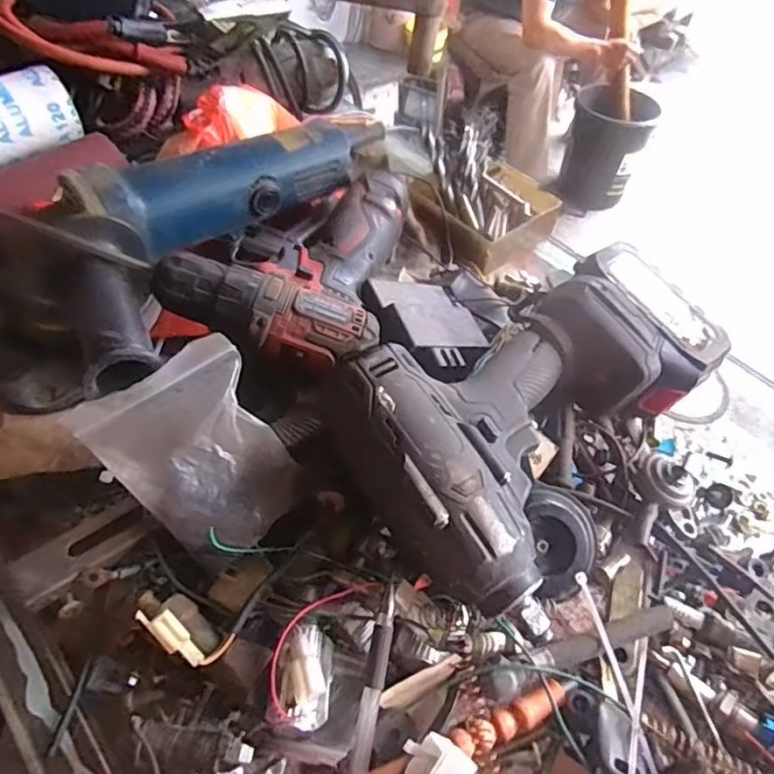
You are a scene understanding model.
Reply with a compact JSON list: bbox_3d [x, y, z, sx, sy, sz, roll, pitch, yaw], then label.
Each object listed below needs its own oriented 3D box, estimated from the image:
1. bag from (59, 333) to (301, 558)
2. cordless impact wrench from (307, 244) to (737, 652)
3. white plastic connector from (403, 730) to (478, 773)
[{"bbox_3d":[-0.109,0.039,0.331,0.093,0.073,0.101,-29,60,-23],"label":"bag"},{"bbox_3d":[0.105,0.021,0.369,0.261,0.093,0.160,-26,59,-22],"label":"cordless impact wrench"},{"bbox_3d":[0.023,0.179,0.280,0.016,0.031,0.025,-1,44,54],"label":"white plastic connector"}]

